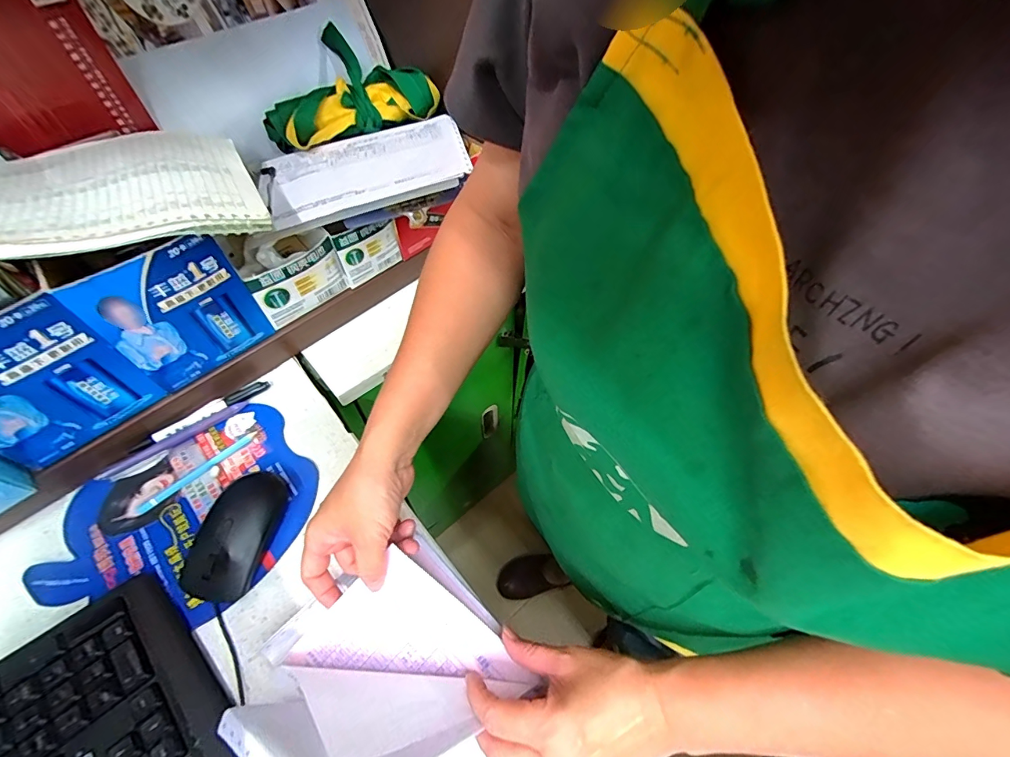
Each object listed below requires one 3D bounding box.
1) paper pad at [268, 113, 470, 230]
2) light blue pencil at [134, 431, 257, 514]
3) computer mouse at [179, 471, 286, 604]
[{"bbox_3d":[-0.156,-0.238,0.483,0.218,0.006,0.134,-17,55,-1],"label":"paper pad"},{"bbox_3d":[-0.304,0.092,0.429,0.120,0.008,0.012,-37,64,-23],"label":"light blue pencil"},{"bbox_3d":[-0.242,0.138,0.389,0.059,0.036,0.110,9,56,6],"label":"computer mouse"}]

